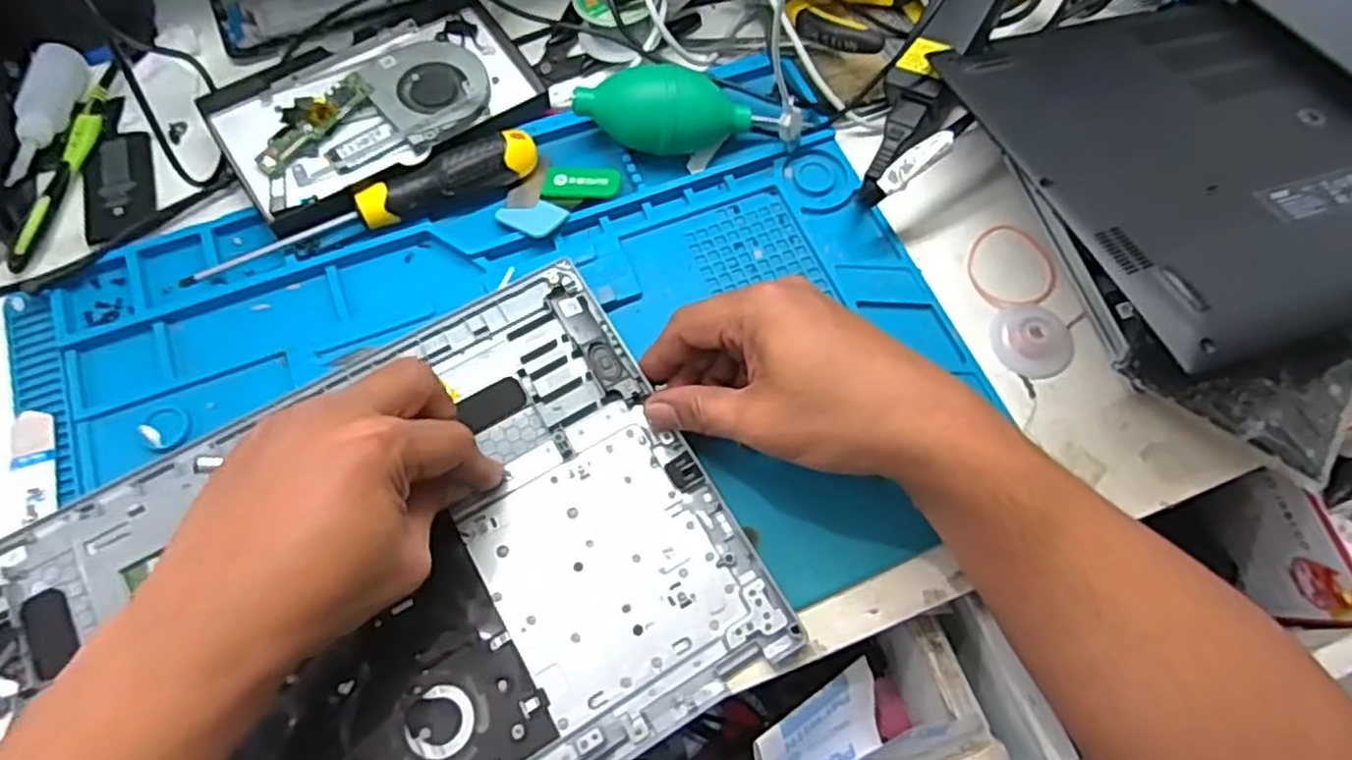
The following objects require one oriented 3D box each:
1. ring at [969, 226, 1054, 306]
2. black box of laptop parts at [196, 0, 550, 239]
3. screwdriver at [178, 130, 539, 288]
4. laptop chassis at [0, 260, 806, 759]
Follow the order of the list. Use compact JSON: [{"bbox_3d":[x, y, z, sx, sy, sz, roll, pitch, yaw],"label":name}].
[{"bbox_3d":[0.197,-0.066,0.443,0.049,0.005,0.054,-20,67,-6],"label":"ring"},{"bbox_3d":[-0.177,-0.165,0.456,0.178,0.024,0.118,-32,72,-15],"label":"black box of laptop parts"},{"bbox_3d":[-0.172,-0.095,0.425,0.198,0.026,0.023,-25,71,-12],"label":"screwdriver"},{"bbox_3d":[-0.149,0.110,0.347,0.350,0.014,0.229,-29,71,-14],"label":"laptop chassis"}]

